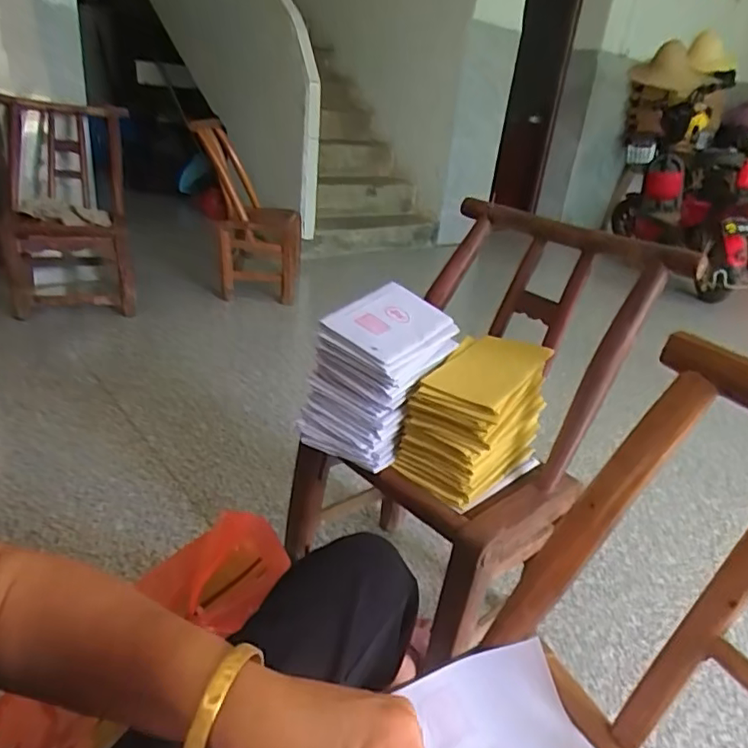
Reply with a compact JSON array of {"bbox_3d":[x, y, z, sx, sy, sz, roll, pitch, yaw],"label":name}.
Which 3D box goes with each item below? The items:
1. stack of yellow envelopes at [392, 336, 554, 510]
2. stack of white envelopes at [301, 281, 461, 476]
[{"bbox_3d":[0.154,0.060,0.883,0.151,0.158,0.236,23,31,29],"label":"stack of yellow envelopes"},{"bbox_3d":[0.009,-0.002,0.901,0.143,0.197,0.211,22,30,27],"label":"stack of white envelopes"}]

